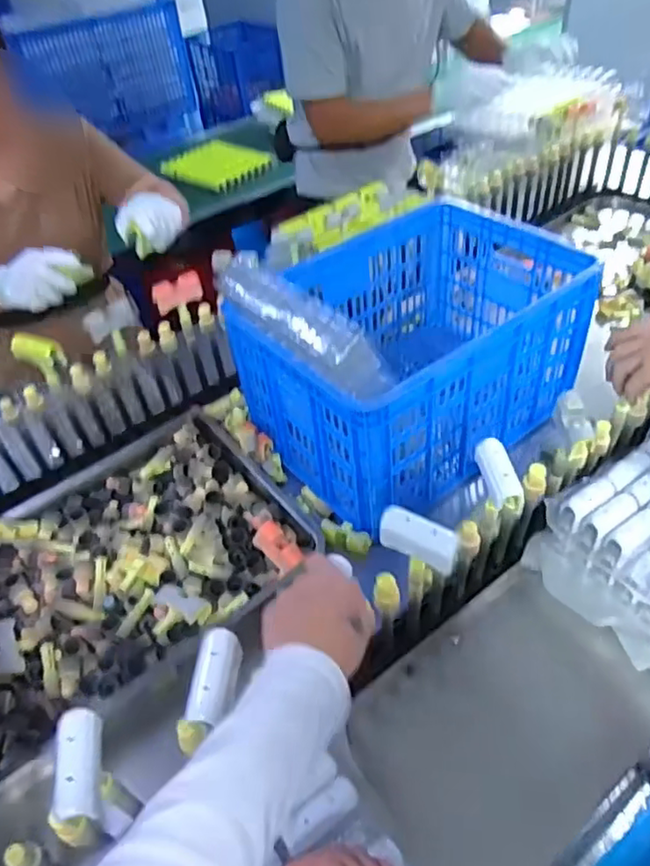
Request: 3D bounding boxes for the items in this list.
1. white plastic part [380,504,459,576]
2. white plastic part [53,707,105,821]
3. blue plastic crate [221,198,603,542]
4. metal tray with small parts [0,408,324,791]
[{"bbox_3d":[0.094,0.102,0.588,0.081,0.043,0.032,28,54,29],"label":"white plastic part"},{"bbox_3d":[-0.192,0.257,0.473,0.029,0.033,0.081,-13,46,-8],"label":"white plastic part"},{"bbox_3d":[0.144,-0.136,0.973,0.504,0.239,0.355,-31,51,-24],"label":"blue plastic crate"},{"bbox_3d":[-0.281,0.167,0.877,0.452,0.049,0.423,-25,49,-19],"label":"metal tray with small parts"}]

